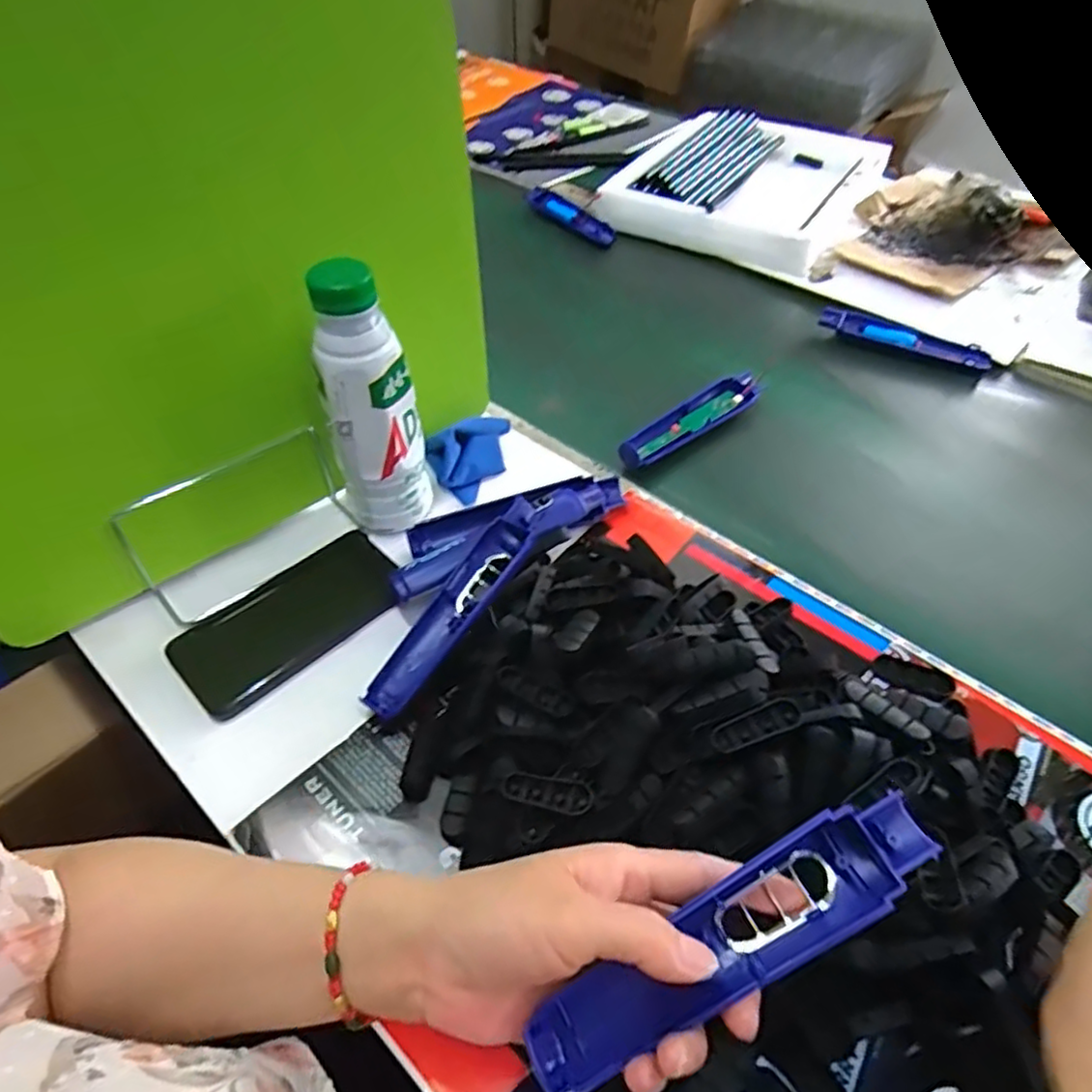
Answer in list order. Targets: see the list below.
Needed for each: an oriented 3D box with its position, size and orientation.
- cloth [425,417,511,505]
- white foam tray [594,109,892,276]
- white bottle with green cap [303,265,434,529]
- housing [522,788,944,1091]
[{"bbox_3d":[-0.058,-0.088,0.586,0.053,0.039,0.098,29,53,24],"label":"cloth"},{"bbox_3d":[0.288,-0.512,0.955,0.308,0.054,0.410,24,53,19],"label":"white foam tray"},{"bbox_3d":[-0.121,-0.096,0.477,0.061,0.193,0.052,-8,48,-8],"label":"white bottle with green cap"},{"bbox_3d":[0.073,0.154,0.264,0.173,0.020,0.037,-29,53,-6],"label":"housing"}]

